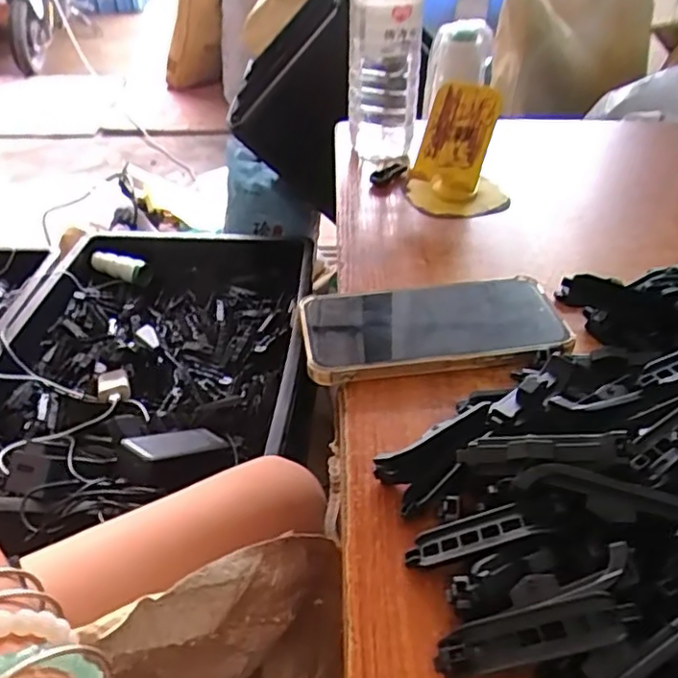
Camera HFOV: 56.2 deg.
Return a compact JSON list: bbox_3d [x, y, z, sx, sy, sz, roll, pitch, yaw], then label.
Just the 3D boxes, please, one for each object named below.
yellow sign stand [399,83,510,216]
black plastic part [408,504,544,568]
[{"bbox_3d":[0.107,-0.166,0.561,0.091,0.094,0.070,6,38,8],"label":"yellow sign stand"},{"bbox_3d":[0.057,0.088,0.282,0.057,0.004,0.018,-22,35,14],"label":"black plastic part"}]

